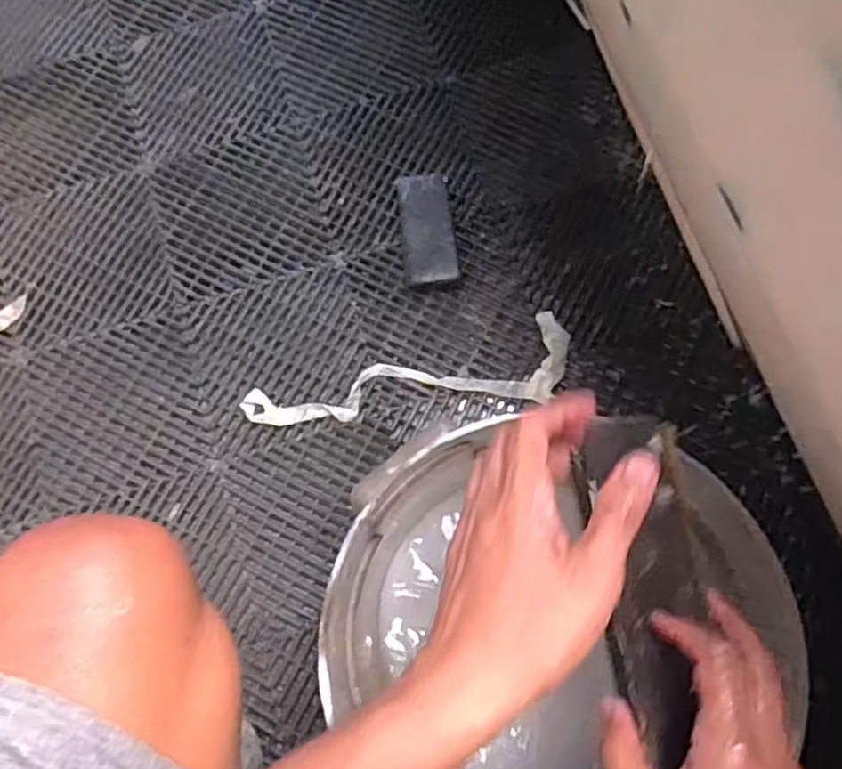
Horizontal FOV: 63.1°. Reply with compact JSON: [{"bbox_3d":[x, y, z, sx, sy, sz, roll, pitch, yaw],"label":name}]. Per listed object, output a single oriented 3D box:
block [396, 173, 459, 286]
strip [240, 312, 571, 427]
[{"bbox_3d":[0.009,-0.188,0.843,0.063,0.031,0.138,-7,77,0],"label":"block"},{"bbox_3d":[-0.015,-0.008,0.811,0.386,0.012,0.098,-9,77,0],"label":"strip"}]

